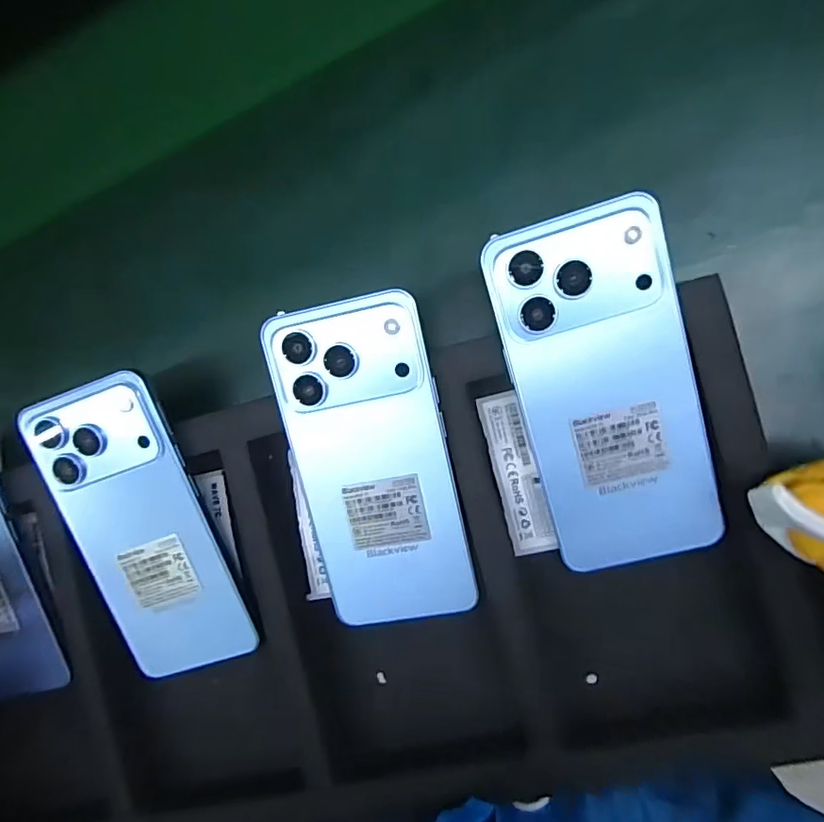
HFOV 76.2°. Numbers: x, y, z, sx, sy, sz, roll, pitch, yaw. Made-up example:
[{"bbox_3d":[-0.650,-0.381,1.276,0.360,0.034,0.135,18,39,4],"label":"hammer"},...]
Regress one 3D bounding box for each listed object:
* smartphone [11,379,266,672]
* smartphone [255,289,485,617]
[{"bbox_3d":[-0.143,0.064,0.277,0.072,0.005,0.159,-19,100,7],"label":"smartphone"},{"bbox_3d":[-0.018,0.028,0.258,0.075,0.005,0.162,-11,101,8],"label":"smartphone"}]

